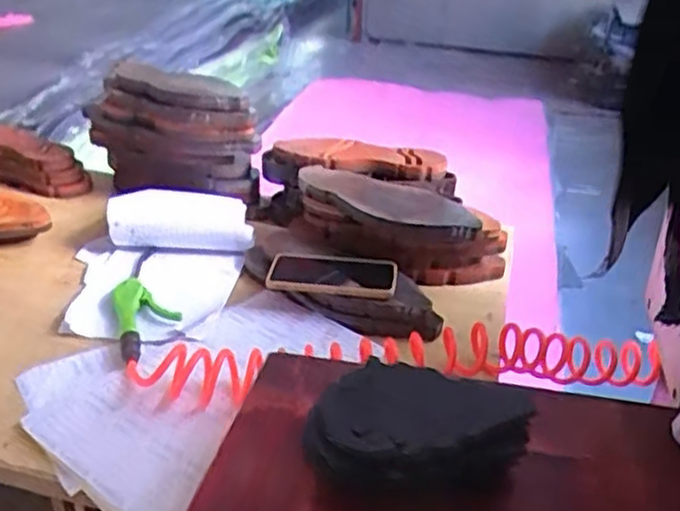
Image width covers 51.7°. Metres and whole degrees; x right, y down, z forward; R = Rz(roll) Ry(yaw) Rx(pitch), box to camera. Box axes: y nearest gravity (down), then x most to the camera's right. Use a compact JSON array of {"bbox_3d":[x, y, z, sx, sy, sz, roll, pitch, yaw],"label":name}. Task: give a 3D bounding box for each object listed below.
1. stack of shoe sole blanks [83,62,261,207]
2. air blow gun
[{"bbox_3d":[-0.279,-0.188,1.112,0.306,0.188,0.100,15,31,21],"label":"stack of shoe sole blanks"},{"bbox_3d":[-0.254,0.060,0.900,0.075,0.025,0.240,-9,31,-20],"label":"air blow gun"}]

